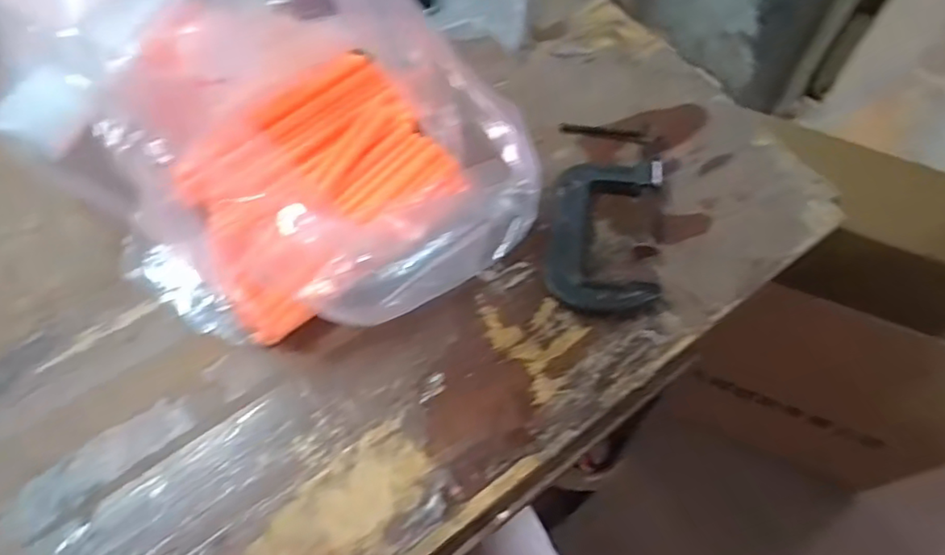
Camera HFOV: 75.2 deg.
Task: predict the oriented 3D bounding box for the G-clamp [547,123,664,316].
[{"bbox_3d":[0.114,-0.062,0.521,0.087,0.020,0.199,6,61,4],"label":"G-clamp"}]

